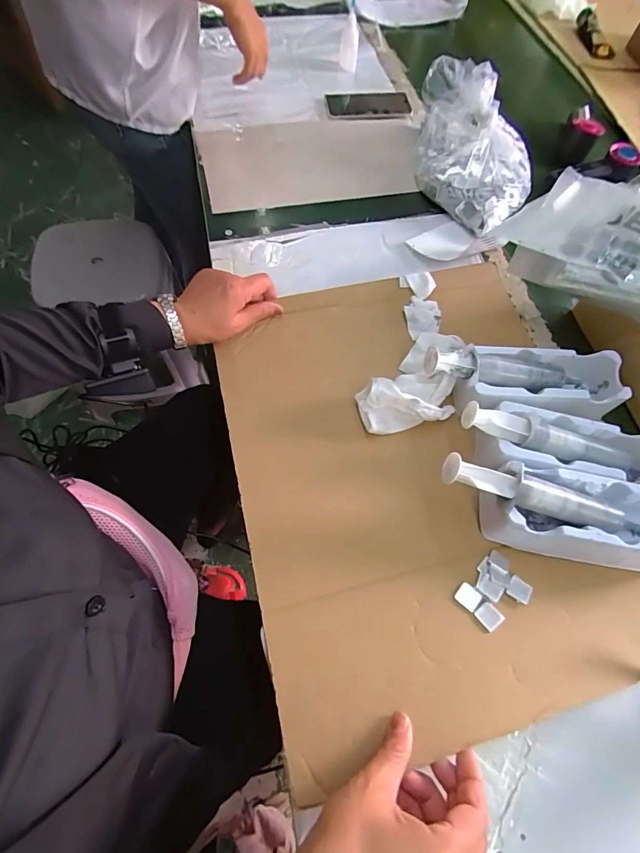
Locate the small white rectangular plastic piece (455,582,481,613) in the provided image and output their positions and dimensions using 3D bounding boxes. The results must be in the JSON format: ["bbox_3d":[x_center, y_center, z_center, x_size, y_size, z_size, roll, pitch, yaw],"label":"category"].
[{"bbox_3d":[0.141,0.163,0.382,0.020,0.004,0.020,42,69,15],"label":"small white rectangular plastic piece"}]

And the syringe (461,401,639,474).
[{"bbox_3d":[0.249,0.015,0.430,0.201,0.047,0.039,10,63,-1],"label":"syringe"}]

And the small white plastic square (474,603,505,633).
[{"bbox_3d":[0.158,0.176,0.370,0.022,0.004,0.021,-33,71,-17],"label":"small white plastic square"}]

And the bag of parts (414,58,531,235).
[{"bbox_3d":[0.235,-0.439,0.632,0.219,0.110,0.231,26,66,9],"label":"bag of parts"}]

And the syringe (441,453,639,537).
[{"bbox_3d":[0.219,0.069,0.384,0.211,0.050,0.037,14,64,3],"label":"syringe"}]

